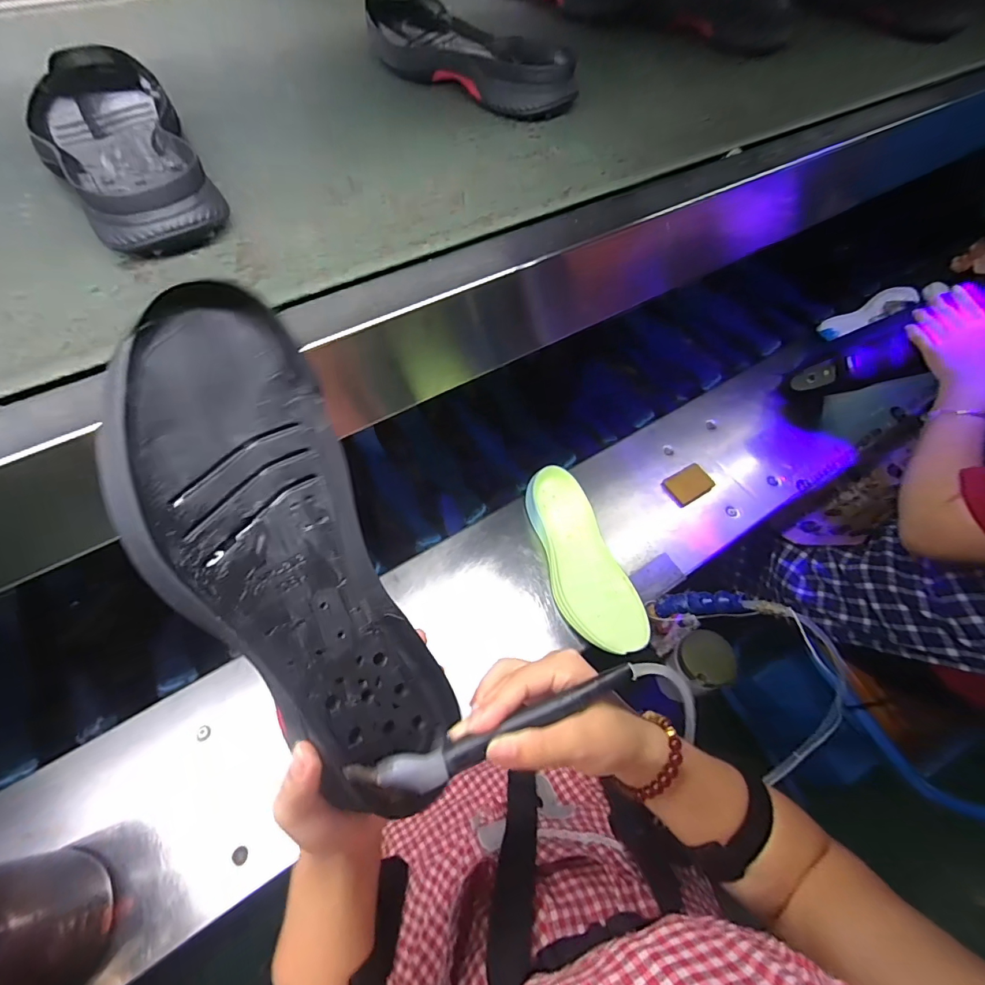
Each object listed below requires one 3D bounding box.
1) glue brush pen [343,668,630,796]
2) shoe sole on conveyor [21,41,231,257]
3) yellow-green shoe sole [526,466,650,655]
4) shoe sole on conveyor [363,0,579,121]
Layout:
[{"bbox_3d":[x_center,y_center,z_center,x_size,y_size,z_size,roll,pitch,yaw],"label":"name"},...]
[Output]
[{"bbox_3d":[0.008,0.139,0.267,0.174,0.016,0.024,-15,62,-15],"label":"glue brush pen"},{"bbox_3d":[-0.314,-0.288,0.383,0.112,0.043,0.311,-26,65,-18],"label":"shoe sole on conveyor"},{"bbox_3d":[0.126,0.094,0.654,0.105,0.056,0.274,-15,59,-7],"label":"yellow-green shoe sole"},{"bbox_3d":[-0.045,-0.498,0.523,0.114,0.047,0.314,-34,67,-20],"label":"shoe sole on conveyor"}]

